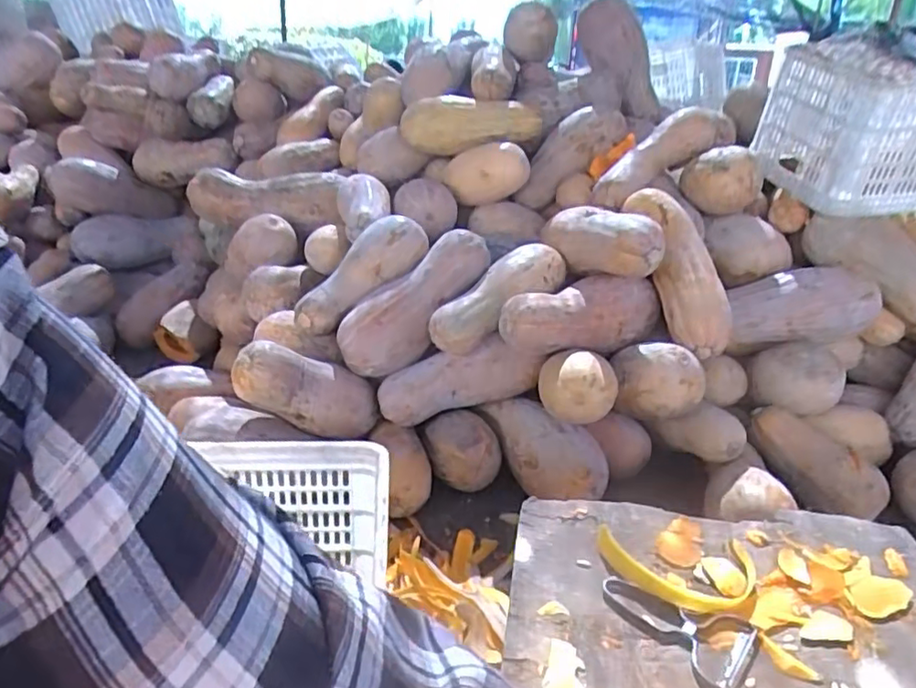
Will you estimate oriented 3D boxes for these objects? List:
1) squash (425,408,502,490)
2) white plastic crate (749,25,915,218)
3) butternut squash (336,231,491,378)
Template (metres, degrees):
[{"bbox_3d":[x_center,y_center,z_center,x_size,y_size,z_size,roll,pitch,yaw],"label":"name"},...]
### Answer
[{"bbox_3d":[0.007,0.213,1.299,0.136,0.122,0.135,2,23,-1],"label":"squash"},{"bbox_3d":[1.068,-0.539,1.544,0.543,0.347,0.363,-4,24,-15],"label":"white plastic crate"},{"bbox_3d":[-0.083,-0.085,1.296,0.378,0.126,0.106,-46,44,-16],"label":"butternut squash"}]

